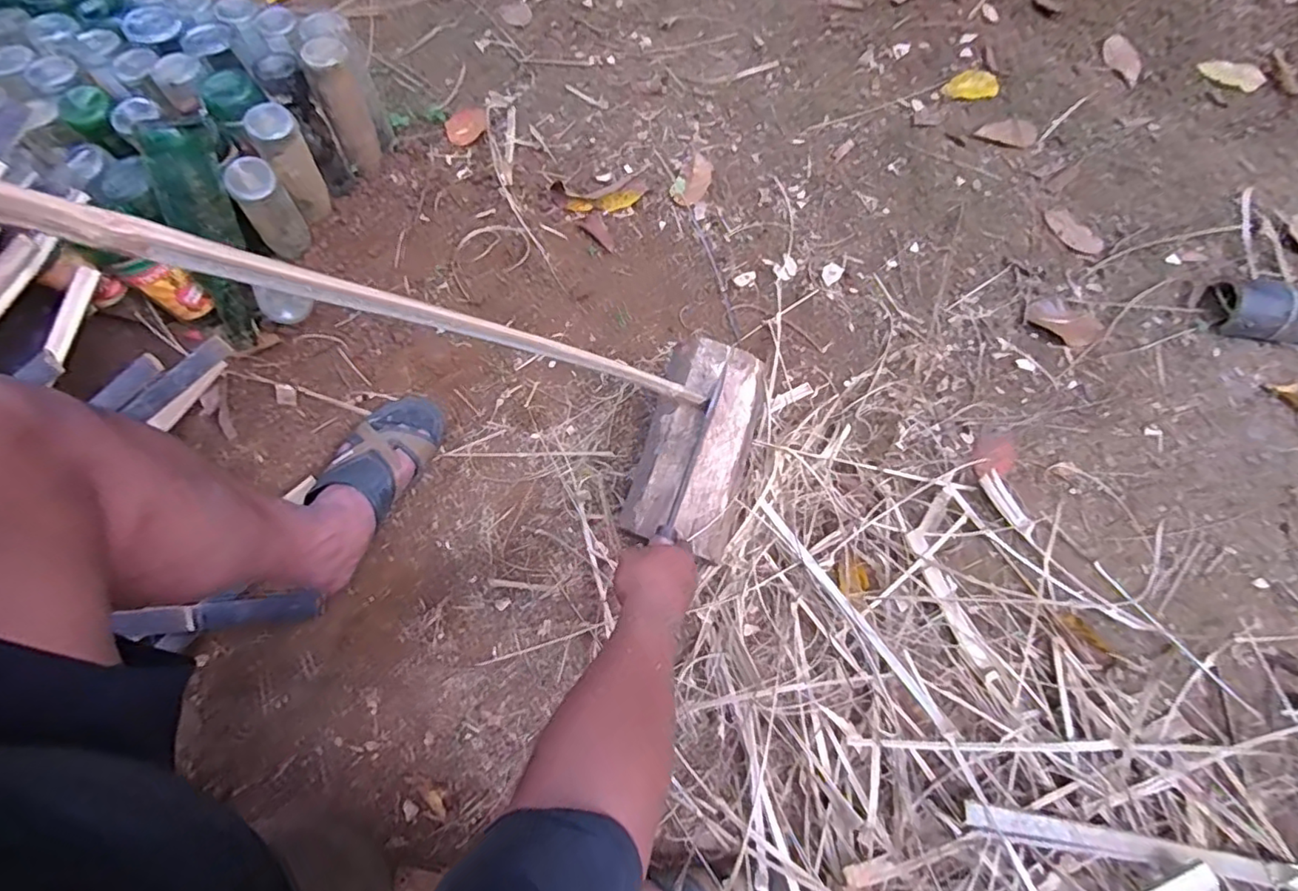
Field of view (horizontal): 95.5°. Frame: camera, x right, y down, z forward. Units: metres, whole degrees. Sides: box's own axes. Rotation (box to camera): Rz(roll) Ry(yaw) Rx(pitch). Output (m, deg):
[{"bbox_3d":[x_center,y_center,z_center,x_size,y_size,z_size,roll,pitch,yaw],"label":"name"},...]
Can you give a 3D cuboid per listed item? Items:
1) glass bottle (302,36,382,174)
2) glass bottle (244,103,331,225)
[{"bbox_3d":[-0.441,-0.489,0.873,0.064,0.197,0.056,-24,73,-11],"label":"glass bottle"},{"bbox_3d":[-0.487,-0.383,0.815,0.059,0.157,0.051,-33,75,-14],"label":"glass bottle"}]

